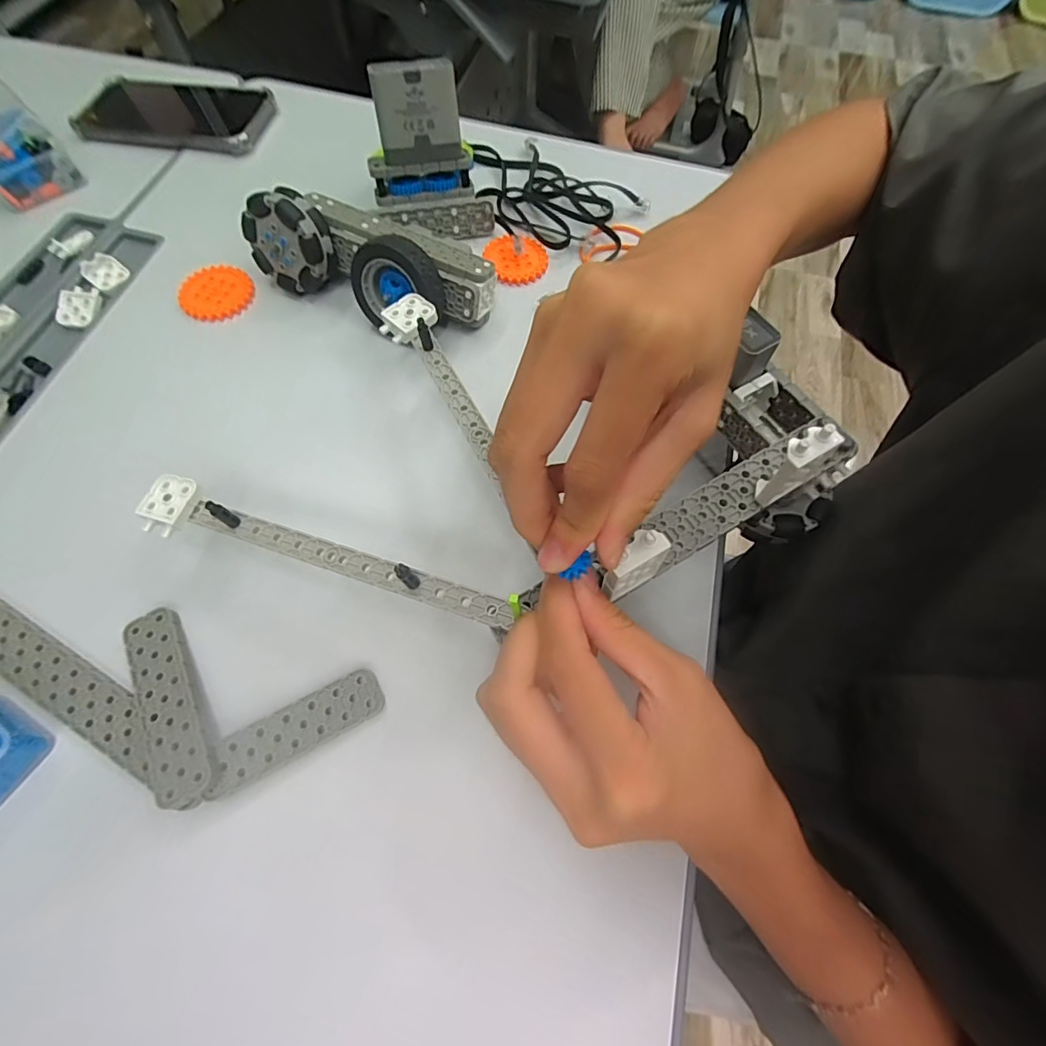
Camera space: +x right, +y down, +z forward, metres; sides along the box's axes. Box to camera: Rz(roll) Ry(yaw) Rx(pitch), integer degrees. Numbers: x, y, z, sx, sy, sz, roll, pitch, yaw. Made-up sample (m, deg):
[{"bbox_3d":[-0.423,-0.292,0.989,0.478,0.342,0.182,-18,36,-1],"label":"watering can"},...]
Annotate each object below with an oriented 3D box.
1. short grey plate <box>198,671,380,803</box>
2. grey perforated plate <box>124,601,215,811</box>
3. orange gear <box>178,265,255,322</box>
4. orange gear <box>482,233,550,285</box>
[{"bbox_3d":[-0.111,0.102,0.242,0.083,0.004,0.023,-25,73,-18],"label":"short grey plate"},{"bbox_3d":[-0.177,0.087,0.243,0.028,0.004,0.097,-29,63,-13],"label":"grey perforated plate"},{"bbox_3d":[-0.224,-0.168,0.360,0.049,0.007,0.049,1,67,-2],"label":"orange gear"},{"bbox_3d":[-0.004,-0.211,0.388,0.046,0.008,0.051,-21,69,-12],"label":"orange gear"}]

